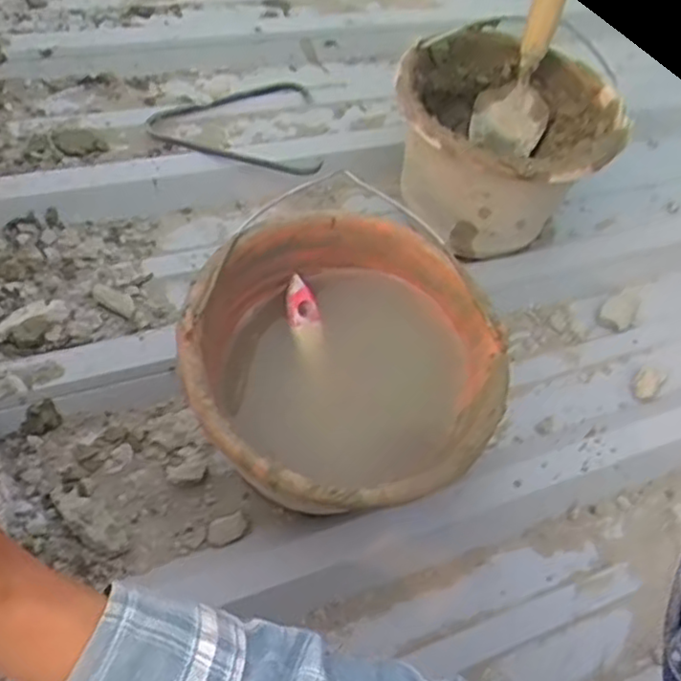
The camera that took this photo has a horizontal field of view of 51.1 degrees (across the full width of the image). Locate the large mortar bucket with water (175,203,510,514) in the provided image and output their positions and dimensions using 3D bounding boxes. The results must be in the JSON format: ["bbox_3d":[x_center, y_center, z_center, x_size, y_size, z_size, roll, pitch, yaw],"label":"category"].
[{"bbox_3d":[0.006,0.033,0.573,0.224,0.188,0.227,0,63,1],"label":"large mortar bucket with water"}]

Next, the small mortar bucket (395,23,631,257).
[{"bbox_3d":[0.170,-0.210,0.766,0.218,0.202,0.234,0,63,1],"label":"small mortar bucket"}]

